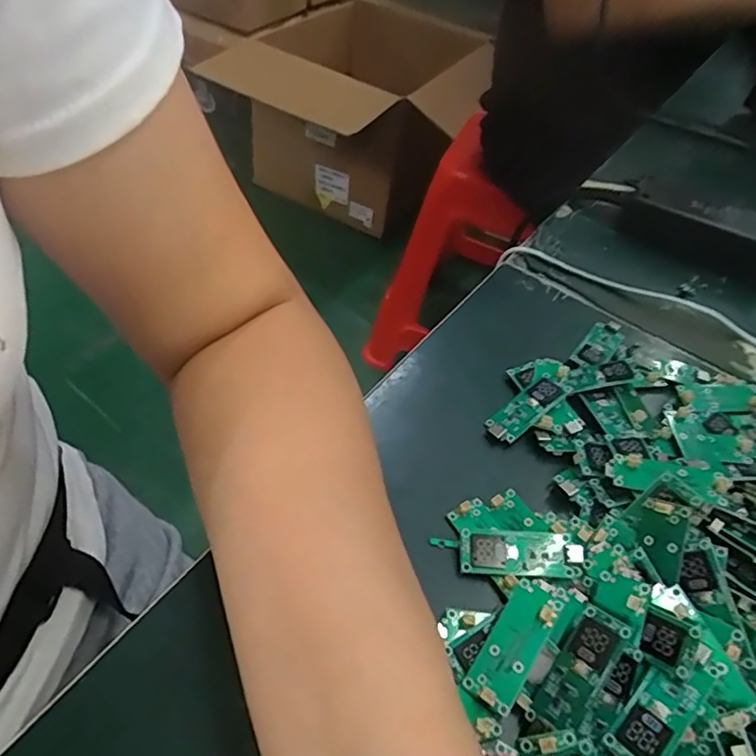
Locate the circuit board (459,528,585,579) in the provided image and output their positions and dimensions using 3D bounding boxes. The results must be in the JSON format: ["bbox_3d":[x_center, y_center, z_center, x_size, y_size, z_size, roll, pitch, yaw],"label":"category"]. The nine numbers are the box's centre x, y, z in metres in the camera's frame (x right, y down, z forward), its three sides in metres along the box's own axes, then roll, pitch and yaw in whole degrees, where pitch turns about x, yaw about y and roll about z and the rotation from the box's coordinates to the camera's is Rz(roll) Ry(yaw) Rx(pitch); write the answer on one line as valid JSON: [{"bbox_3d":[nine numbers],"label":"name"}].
[{"bbox_3d":[0.061,0.075,0.249,0.049,0.008,0.019,4,47,1],"label":"circuit board"}]

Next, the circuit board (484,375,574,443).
[{"bbox_3d":[0.079,0.015,0.305,0.048,0.006,0.018,-34,56,-14],"label":"circuit board"}]

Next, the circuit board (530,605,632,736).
[{"bbox_3d":[0.073,0.105,0.210,0.042,0.004,0.018,-52,34,-10],"label":"circuit board"}]

